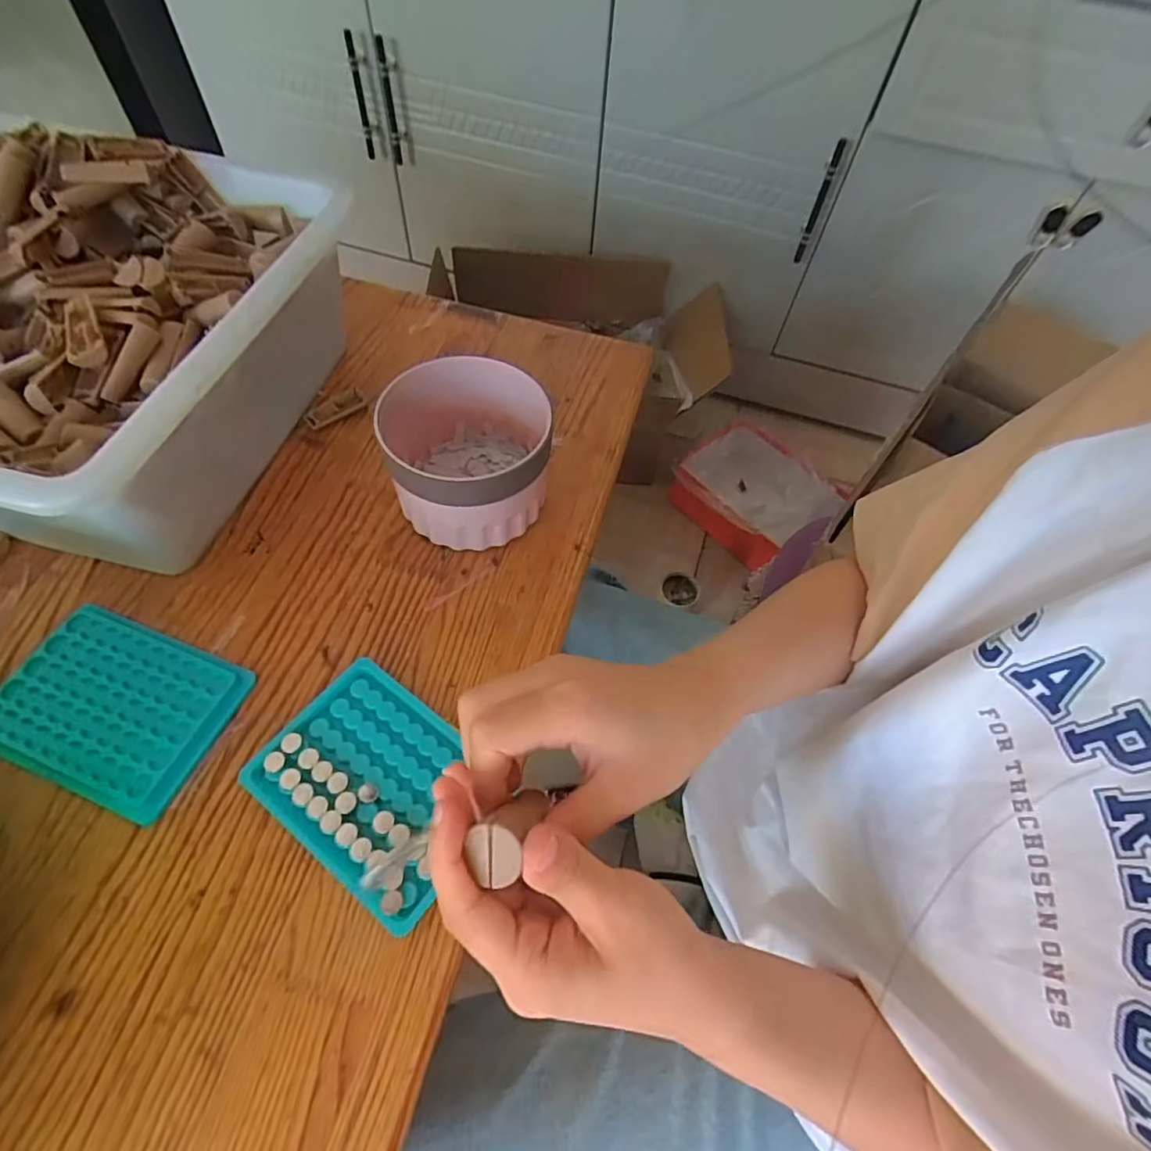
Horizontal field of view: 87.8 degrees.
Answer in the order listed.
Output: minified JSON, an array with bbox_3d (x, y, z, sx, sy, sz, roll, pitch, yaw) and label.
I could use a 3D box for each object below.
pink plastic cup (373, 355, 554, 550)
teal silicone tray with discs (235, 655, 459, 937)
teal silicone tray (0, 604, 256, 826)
[{"bbox_3d":[-0.074,-0.086,0.428,0.109,0.086,0.116,2,59,-3],"label":"pink plastic cup"},{"bbox_3d":[-0.112,0.116,0.340,0.126,0.010,0.095,34,63,16],"label":"teal silicone tray with discs"},{"bbox_3d":[-0.274,0.077,0.356,0.125,0.011,0.096,19,60,8],"label":"teal silicone tray"}]

